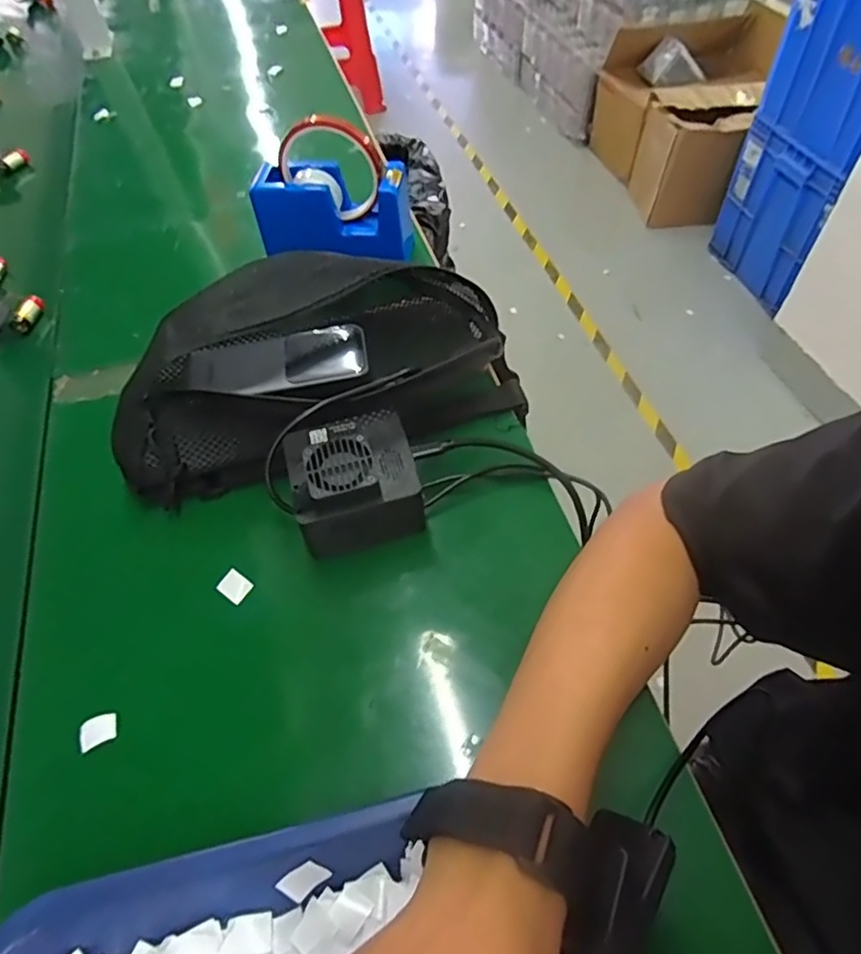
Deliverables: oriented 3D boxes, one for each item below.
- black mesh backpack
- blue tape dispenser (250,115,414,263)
[{"bbox_3d":[-0.083,-0.079,0.464,0.284,0.114,0.175,-15,54,-9],"label":"black mesh backpack"},{"bbox_3d":[-0.084,-0.247,0.533,0.133,0.099,0.054,1,53,3],"label":"blue tape dispenser"}]

